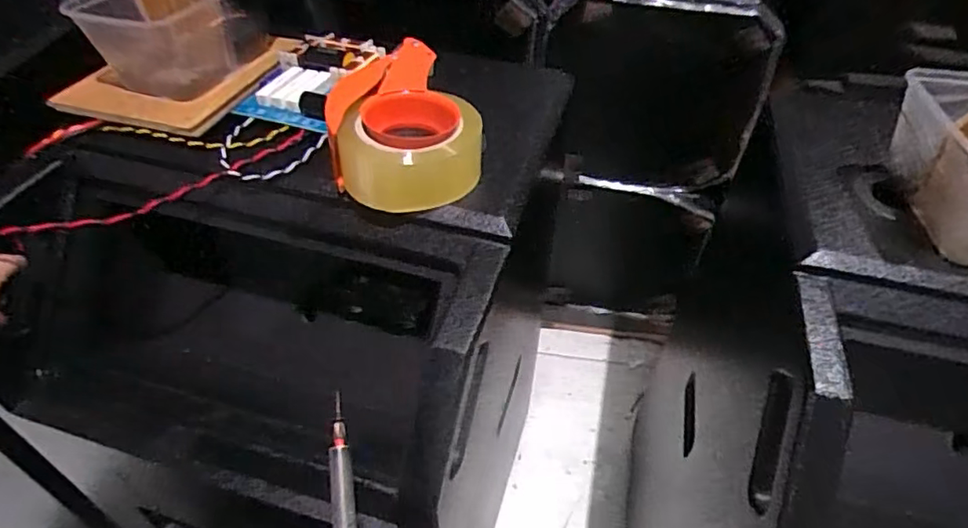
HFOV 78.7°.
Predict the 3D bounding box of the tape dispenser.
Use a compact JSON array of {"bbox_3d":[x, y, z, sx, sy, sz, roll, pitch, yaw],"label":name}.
[{"bbox_3d":[-0.071,-0.116,0.525,0.128,0.079,0.143,-10,47,-11],"label":"tape dispenser"}]

